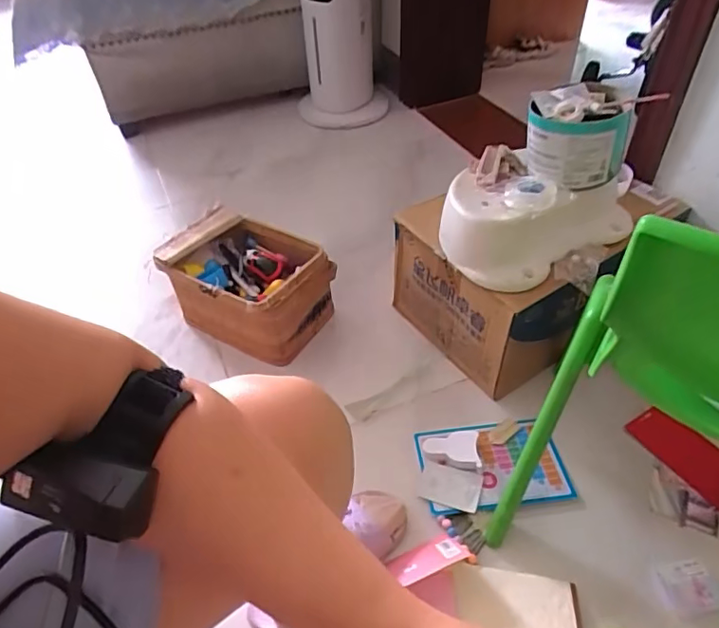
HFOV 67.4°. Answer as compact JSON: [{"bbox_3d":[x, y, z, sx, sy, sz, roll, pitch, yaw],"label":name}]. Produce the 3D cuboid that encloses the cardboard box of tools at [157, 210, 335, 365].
[{"bbox_3d":[-0.205,-0.052,1.002,0.298,0.156,0.183,24,51,24],"label":"cardboard box of tools"}]

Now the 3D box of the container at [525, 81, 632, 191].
[{"bbox_3d":[0.310,-0.254,0.780,0.132,0.112,0.110,9,46,10],"label":"container"}]

